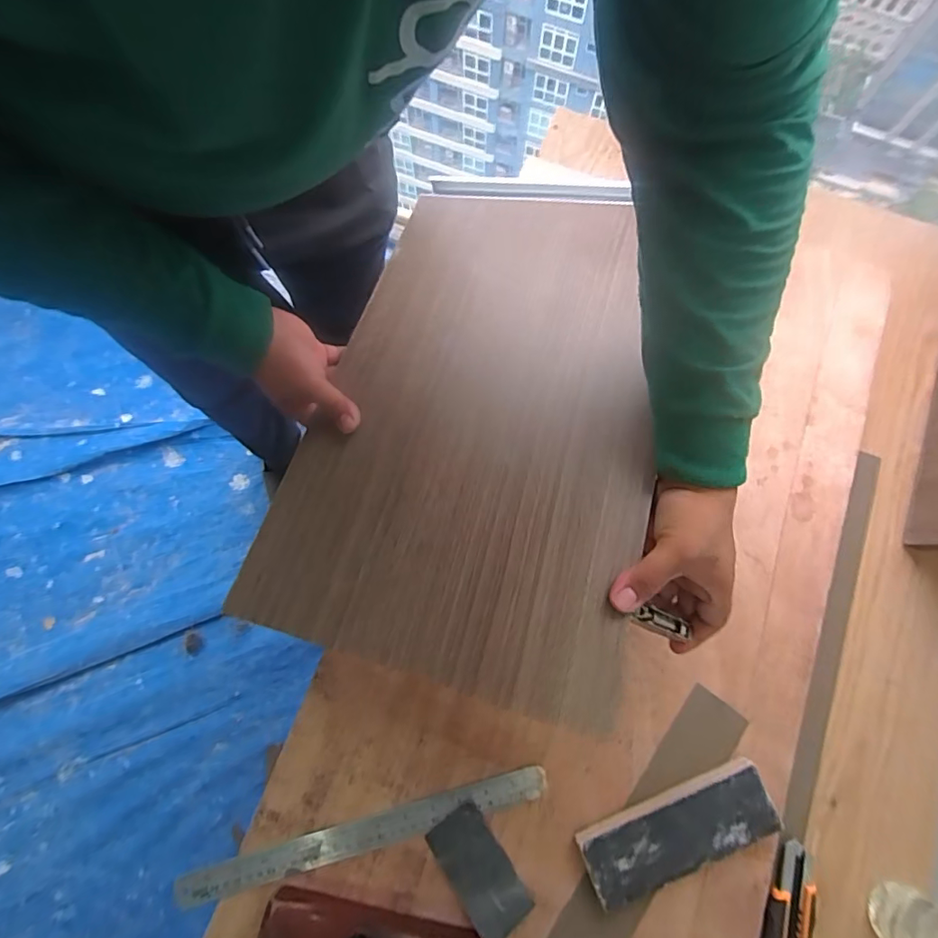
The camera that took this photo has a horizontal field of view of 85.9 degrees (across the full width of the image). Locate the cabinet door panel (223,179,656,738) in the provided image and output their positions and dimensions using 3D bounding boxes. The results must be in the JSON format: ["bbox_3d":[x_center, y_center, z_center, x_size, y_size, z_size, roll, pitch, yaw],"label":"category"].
[{"bbox_3d":[0.015,-0.084,0.473,0.308,0.010,0.519,10,67,16],"label":"cabinet door panel"}]

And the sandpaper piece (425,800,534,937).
[{"bbox_3d":[0.010,0.361,0.451,0.052,0.004,0.103,-31,75,-12],"label":"sandpaper piece"}]

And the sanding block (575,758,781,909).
[{"bbox_3d":[0.187,0.324,0.454,0.174,0.027,0.066,-23,79,-6],"label":"sanding block"}]

